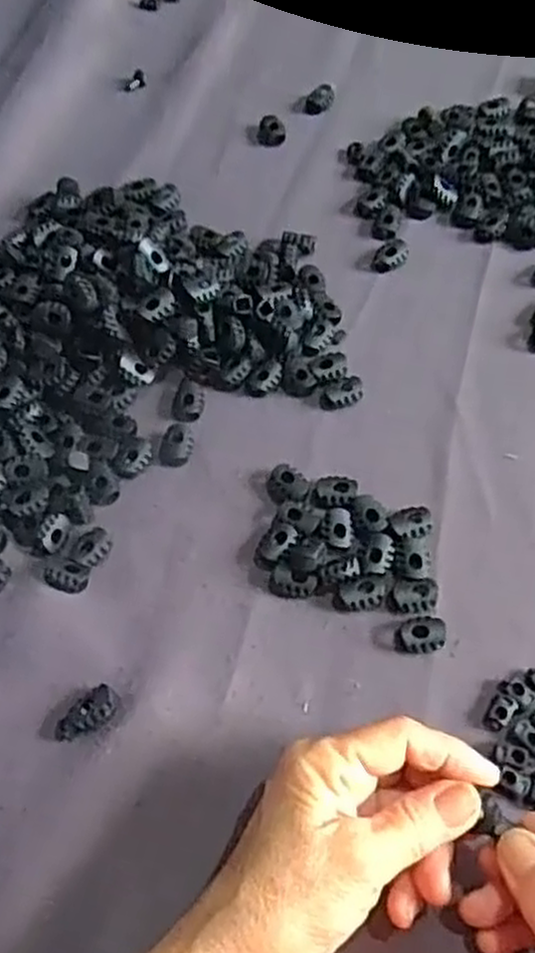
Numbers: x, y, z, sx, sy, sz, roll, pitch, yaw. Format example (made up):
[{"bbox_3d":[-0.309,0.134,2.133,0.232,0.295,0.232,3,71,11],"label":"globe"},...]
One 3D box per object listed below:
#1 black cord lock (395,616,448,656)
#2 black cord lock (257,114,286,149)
[{"bbox_3d":[0.072,0.074,0.369,0.023,0.009,0.017,0,60,3],"label":"black cord lock"},{"bbox_3d":[0.003,-0.239,0.544,0.019,0.010,0.024,-3,60,2],"label":"black cord lock"}]

